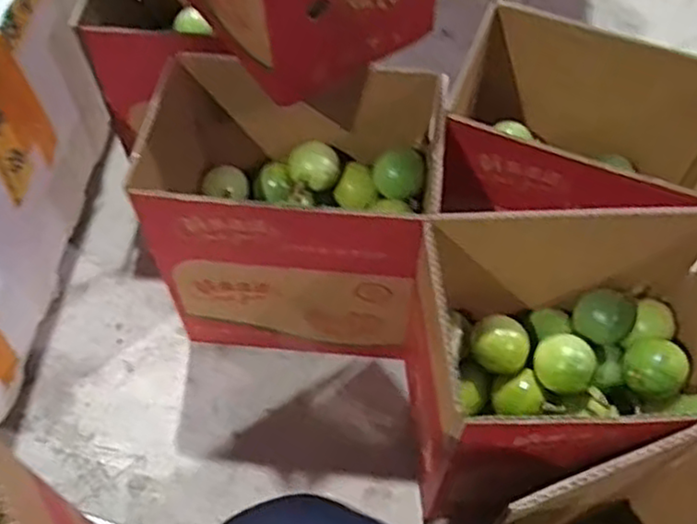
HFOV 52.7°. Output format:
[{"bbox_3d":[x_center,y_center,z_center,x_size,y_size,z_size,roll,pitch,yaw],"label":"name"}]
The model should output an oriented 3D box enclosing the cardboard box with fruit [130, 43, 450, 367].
[{"bbox_3d":[-0.061,-0.051,0.765,0.283,0.288,0.204,6,58,3],"label":"cardboard box with fruit"}]

